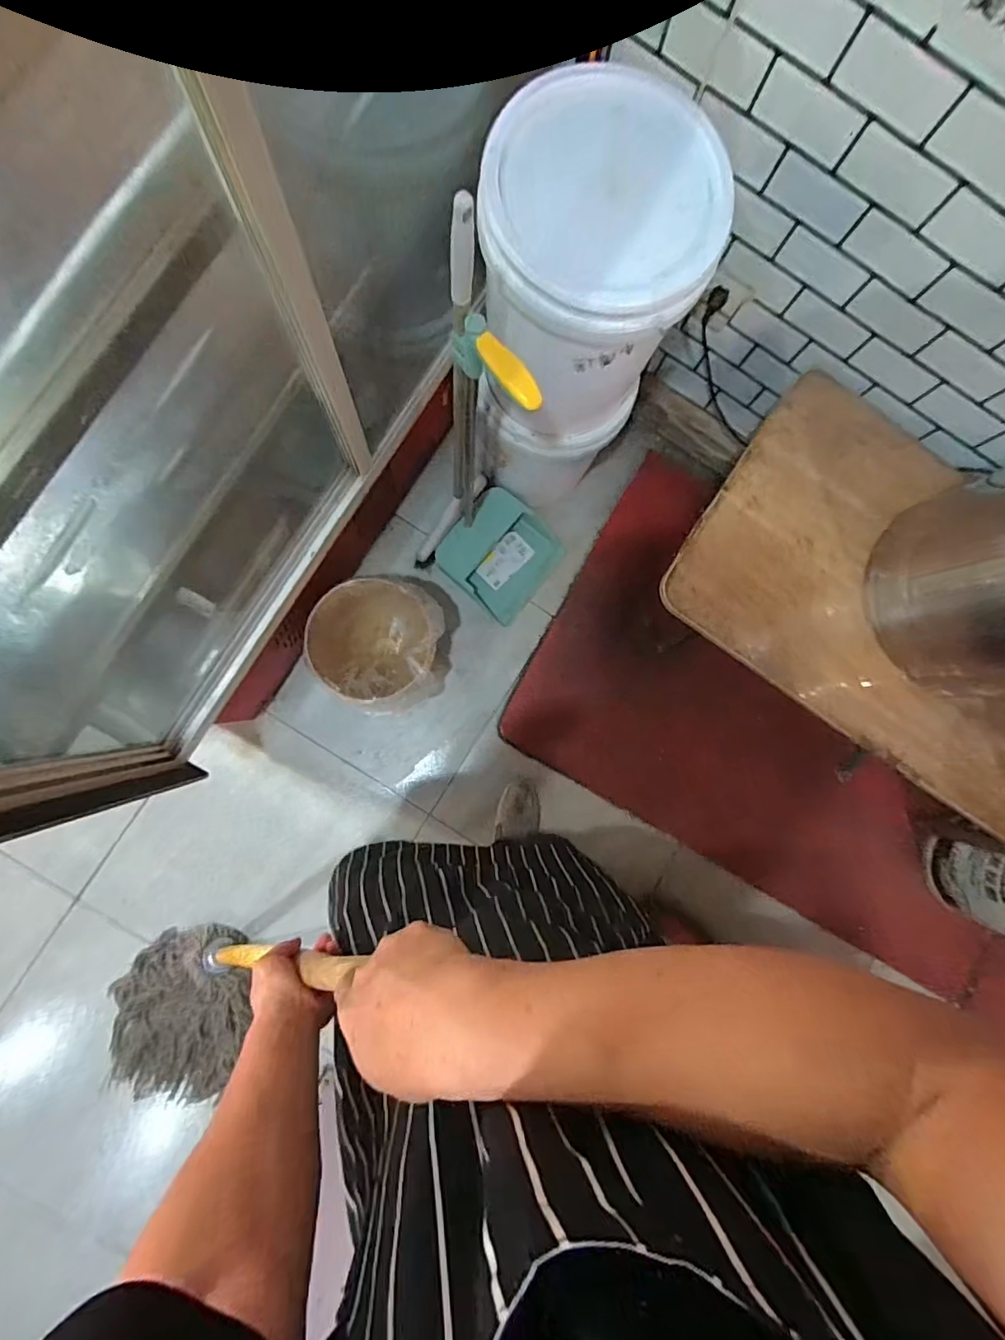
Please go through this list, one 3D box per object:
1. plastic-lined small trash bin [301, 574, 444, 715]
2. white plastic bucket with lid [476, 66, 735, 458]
[{"bbox_3d":[-0.272,-0.058,1.215,0.258,0.271,0.260,0,87,-4],"label":"plastic-lined small trash bin"},{"bbox_3d":[0.122,-0.595,0.872,0.310,0.395,0.286,-2,87,-4],"label":"white plastic bucket with lid"}]

